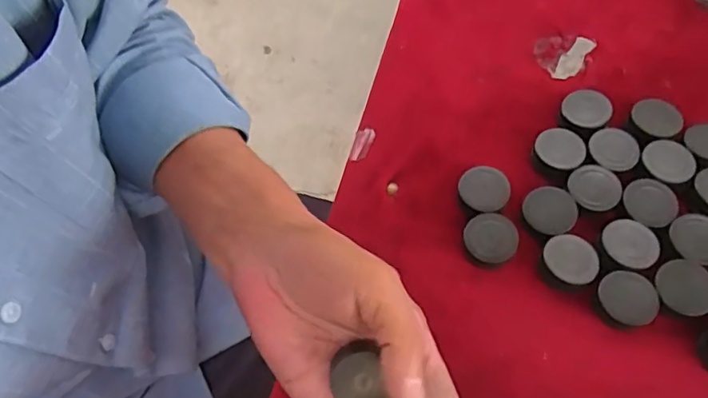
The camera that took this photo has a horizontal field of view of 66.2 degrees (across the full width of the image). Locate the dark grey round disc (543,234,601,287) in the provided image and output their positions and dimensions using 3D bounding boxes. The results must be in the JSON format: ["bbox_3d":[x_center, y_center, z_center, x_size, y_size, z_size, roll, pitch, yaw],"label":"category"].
[{"bbox_3d":[0.132,0.035,0.327,0.031,0.004,0.030,-1,62,2],"label":"dark grey round disc"}]

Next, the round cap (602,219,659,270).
[{"bbox_3d":[0.168,0.027,0.328,0.032,0.004,0.031,-1,62,2],"label":"round cap"}]

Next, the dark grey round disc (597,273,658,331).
[{"bbox_3d":[0.159,0.059,0.317,0.033,0.006,0.031,-1,62,2],"label":"dark grey round disc"}]

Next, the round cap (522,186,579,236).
[{"bbox_3d":[0.124,0.006,0.342,0.032,0.004,0.033,-1,62,2],"label":"round cap"}]

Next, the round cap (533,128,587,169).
[{"bbox_3d":[0.138,-0.034,0.363,0.032,0.004,0.031,-1,62,2],"label":"round cap"}]

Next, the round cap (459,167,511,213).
[{"bbox_3d":[0.084,-0.006,0.352,0.032,0.008,0.030,-1,62,2],"label":"round cap"}]

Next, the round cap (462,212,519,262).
[{"bbox_3d":[0.086,0.024,0.340,0.032,0.006,0.030,-1,62,2],"label":"round cap"}]

